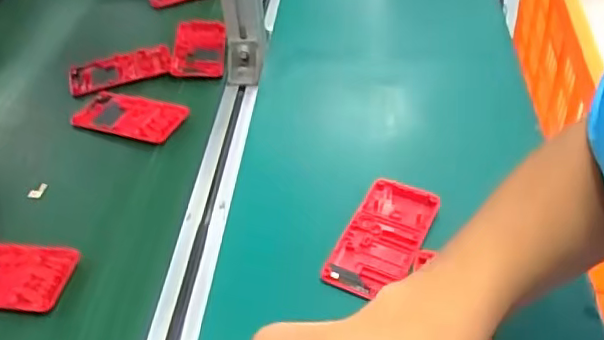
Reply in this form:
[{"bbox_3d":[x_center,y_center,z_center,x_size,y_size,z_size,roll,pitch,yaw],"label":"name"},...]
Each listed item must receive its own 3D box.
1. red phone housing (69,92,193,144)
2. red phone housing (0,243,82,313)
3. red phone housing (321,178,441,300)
[{"bbox_3d":[-0.186,-0.062,0.650,0.121,0.006,0.066,9,42,16],"label":"red phone housing"},{"bbox_3d":[-0.253,0.086,0.499,0.121,0.012,0.062,4,41,11],"label":"red phone housing"},{"bbox_3d":[0.068,0.057,0.505,0.063,0.019,0.116,15,44,22],"label":"red phone housing"}]

